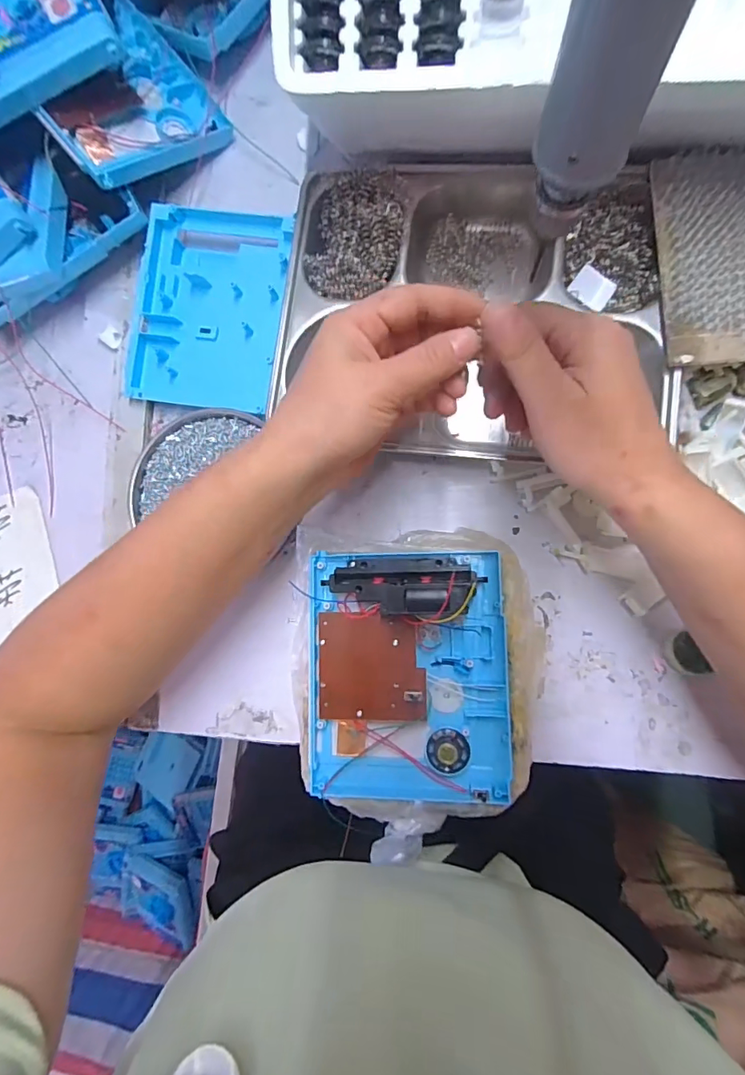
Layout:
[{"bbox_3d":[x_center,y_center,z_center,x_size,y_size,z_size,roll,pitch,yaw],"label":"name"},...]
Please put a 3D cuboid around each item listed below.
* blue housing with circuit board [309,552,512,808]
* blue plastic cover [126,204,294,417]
[{"bbox_3d":[0.023,0.096,0.318,0.138,0.033,0.173,-1,85,8],"label":"blue housing with circuit board"},{"bbox_3d":[-0.134,-0.188,0.393,0.121,0.014,0.156,11,90,9],"label":"blue plastic cover"}]

